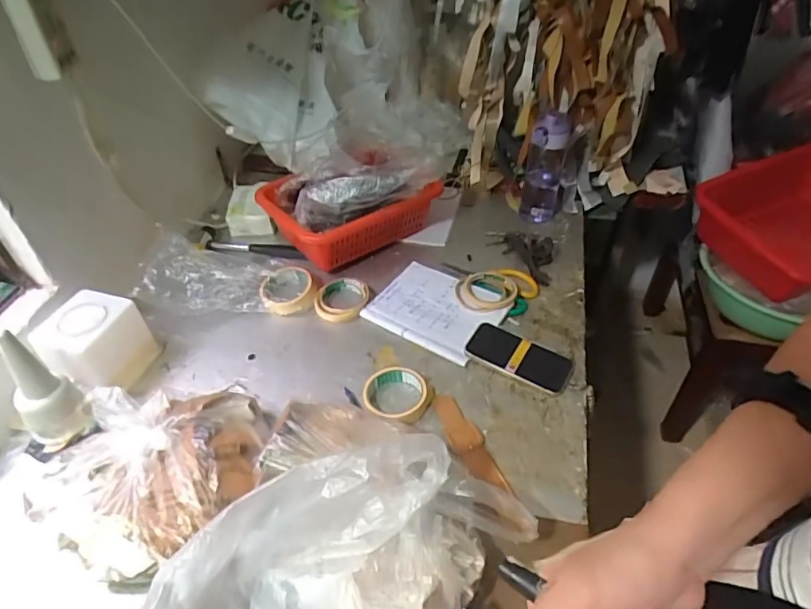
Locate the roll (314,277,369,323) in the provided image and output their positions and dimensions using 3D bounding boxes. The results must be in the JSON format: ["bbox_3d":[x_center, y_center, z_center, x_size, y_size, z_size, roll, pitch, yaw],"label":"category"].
[{"bbox_3d":[-0.111,-0.010,0.925,0.085,0.021,0.091,-2,44,1],"label":"roll"}]

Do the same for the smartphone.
[{"bbox_3d":[0.175,0.077,0.820,0.155,0.015,0.081,22,49,24],"label":"smartphone"}]

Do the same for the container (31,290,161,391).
[{"bbox_3d":[-0.464,0.064,0.800,0.103,0.116,0.124,7,45,10],"label":"container"}]

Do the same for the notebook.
[{"bbox_3d":[0.056,0.003,0.909,0.203,0.016,0.167,25,51,26],"label":"notebook"}]

